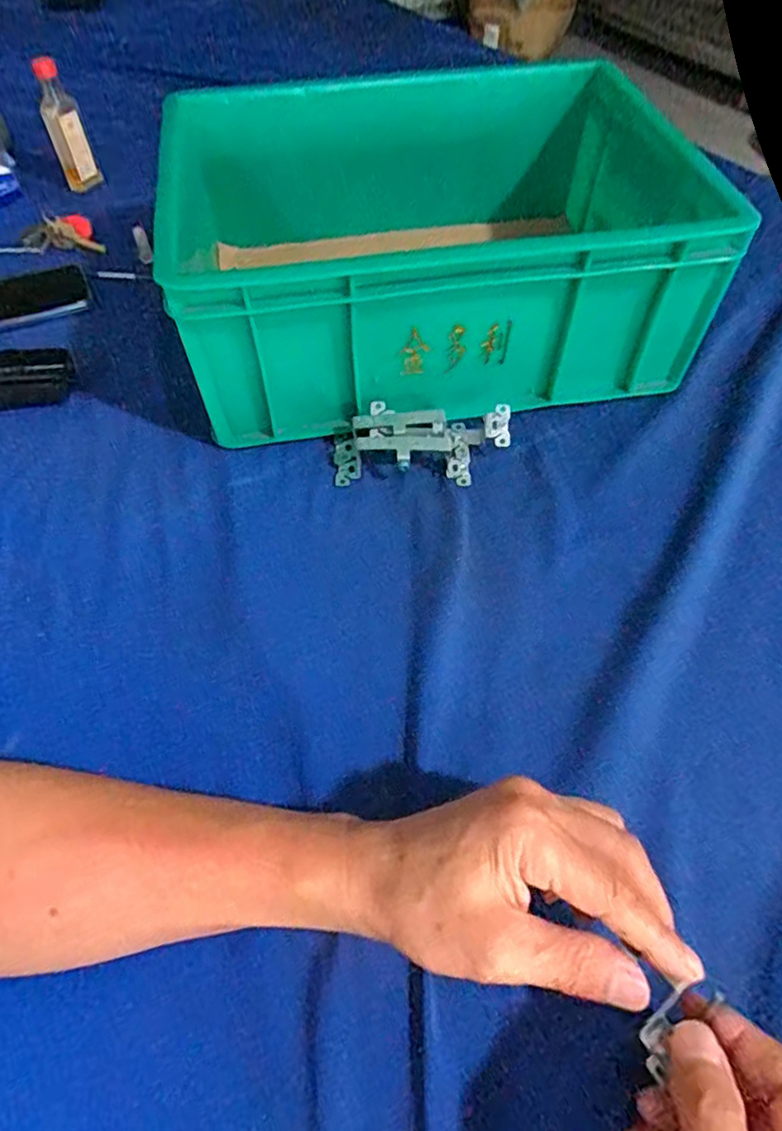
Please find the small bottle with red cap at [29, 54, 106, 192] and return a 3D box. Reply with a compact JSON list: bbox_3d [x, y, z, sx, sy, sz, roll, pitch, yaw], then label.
[{"bbox_3d":[-0.368,-0.495,0.719,0.040,0.124,0.037,-24,58,-16],"label":"small bottle with red cap"}]

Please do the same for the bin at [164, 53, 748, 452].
[{"bbox_3d":[0.034,-0.272,0.543,0.411,0.145,0.297,-11,55,-7],"label":"bin"}]

